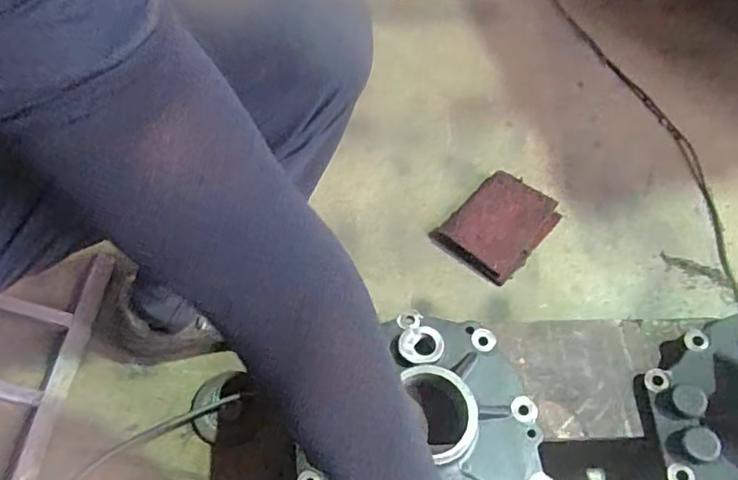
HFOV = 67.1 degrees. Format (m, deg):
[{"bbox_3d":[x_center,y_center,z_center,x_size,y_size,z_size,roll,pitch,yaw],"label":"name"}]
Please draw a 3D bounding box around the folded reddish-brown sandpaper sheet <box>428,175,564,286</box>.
[{"bbox_3d":[0.186,-0.025,0.806,0.125,0.025,0.155,38,66,19],"label":"folded reddish-brown sandpaper sheet"}]

